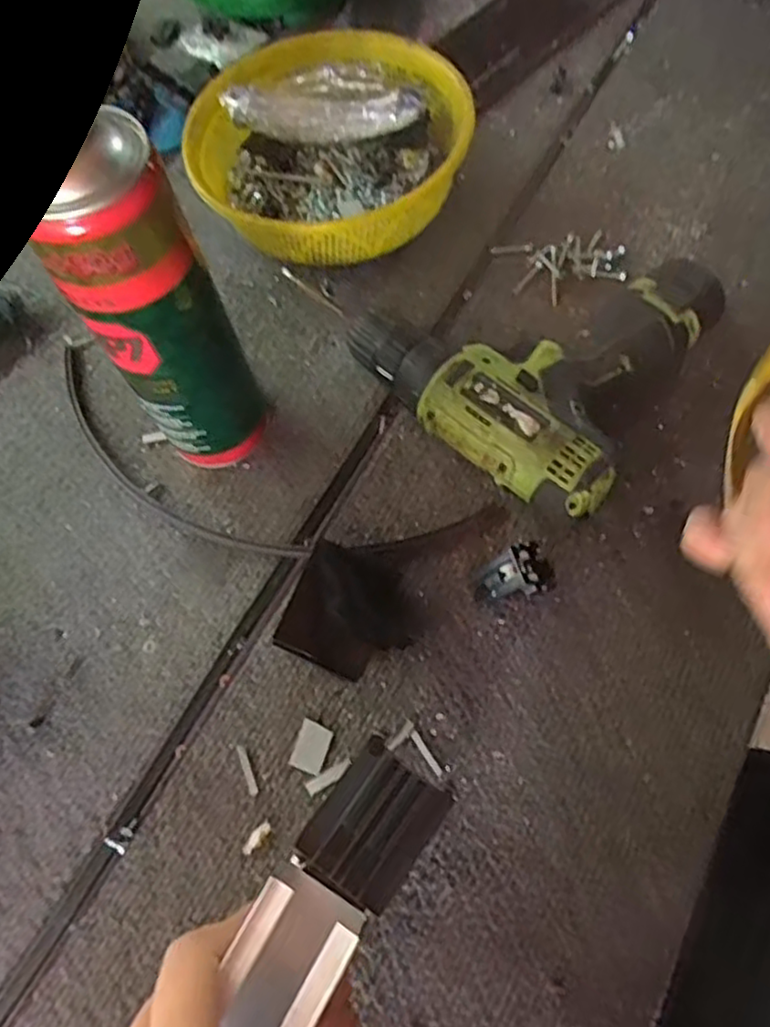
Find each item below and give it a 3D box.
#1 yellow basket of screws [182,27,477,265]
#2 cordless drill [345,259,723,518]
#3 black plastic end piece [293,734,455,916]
[{"bbox_3d":[-0.041,-0.255,0.503,0.183,0.068,0.189,-1,65,3],"label":"yellow basket of screws"},{"bbox_3d":[0.088,-0.106,0.434,0.180,0.049,0.182,32,71,16],"label":"cordless drill"},{"bbox_3d":[-0.004,0.103,0.230,0.034,0.013,0.043,34,72,17],"label":"black plastic end piece"}]

